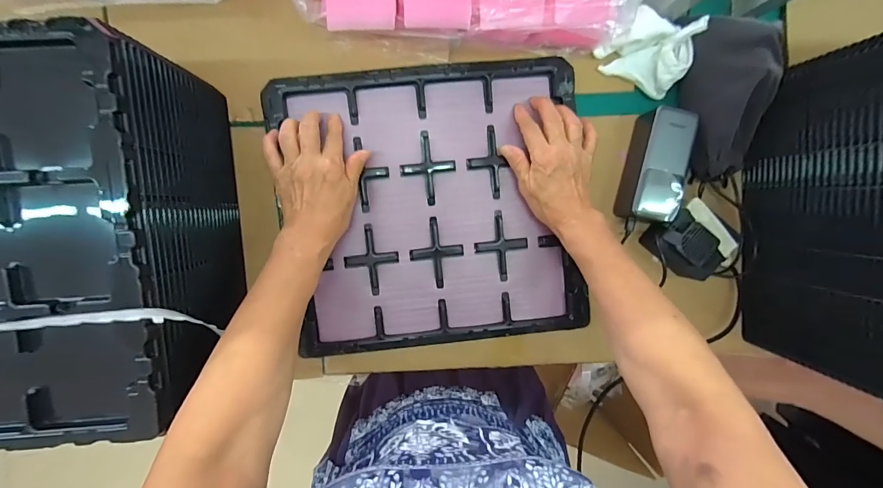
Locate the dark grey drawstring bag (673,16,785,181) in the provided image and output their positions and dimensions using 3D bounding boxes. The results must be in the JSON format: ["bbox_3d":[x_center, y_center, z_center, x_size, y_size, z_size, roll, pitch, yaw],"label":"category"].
[{"bbox_3d":[0.337,-0.173,0.457,0.088,0.054,0.181,-6,95,-3],"label":"dark grey drawstring bag"}]

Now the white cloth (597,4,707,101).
[{"bbox_3d":[0.242,-0.227,0.454,0.103,0.070,0.063,24,93,-4],"label":"white cloth"}]

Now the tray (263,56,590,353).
[{"bbox_3d":[-0.006,-0.042,0.479,0.344,0.020,0.333,-6,95,-3],"label":"tray"}]

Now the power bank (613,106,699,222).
[{"bbox_3d":[0.259,-0.094,0.474,0.058,0.059,0.129,12,94,-4],"label":"power bank"}]

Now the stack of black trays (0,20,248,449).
[{"bbox_3d":[-0.418,0.001,0.378,0.375,0.169,0.333,-5,95,-3],"label":"stack of black trays"}]

